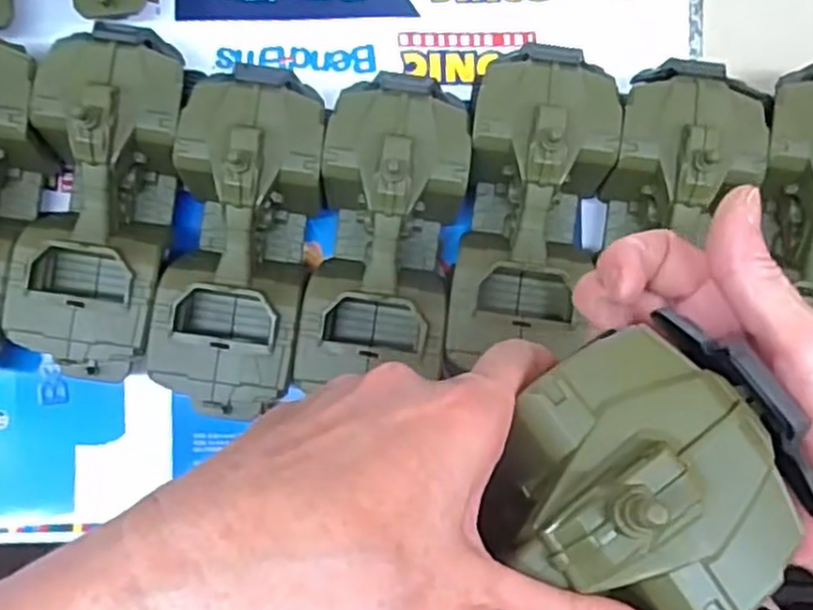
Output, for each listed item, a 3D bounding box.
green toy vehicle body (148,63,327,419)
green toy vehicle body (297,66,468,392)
[{"bbox_3d":[-0.091,-0.036,0.432,0.077,0.082,0.185,7,90,0],"label":"green toy vehicle body"},{"bbox_3d":[-0.011,-0.041,0.432,0.078,0.081,0.166,8,90,0],"label":"green toy vehicle body"}]

